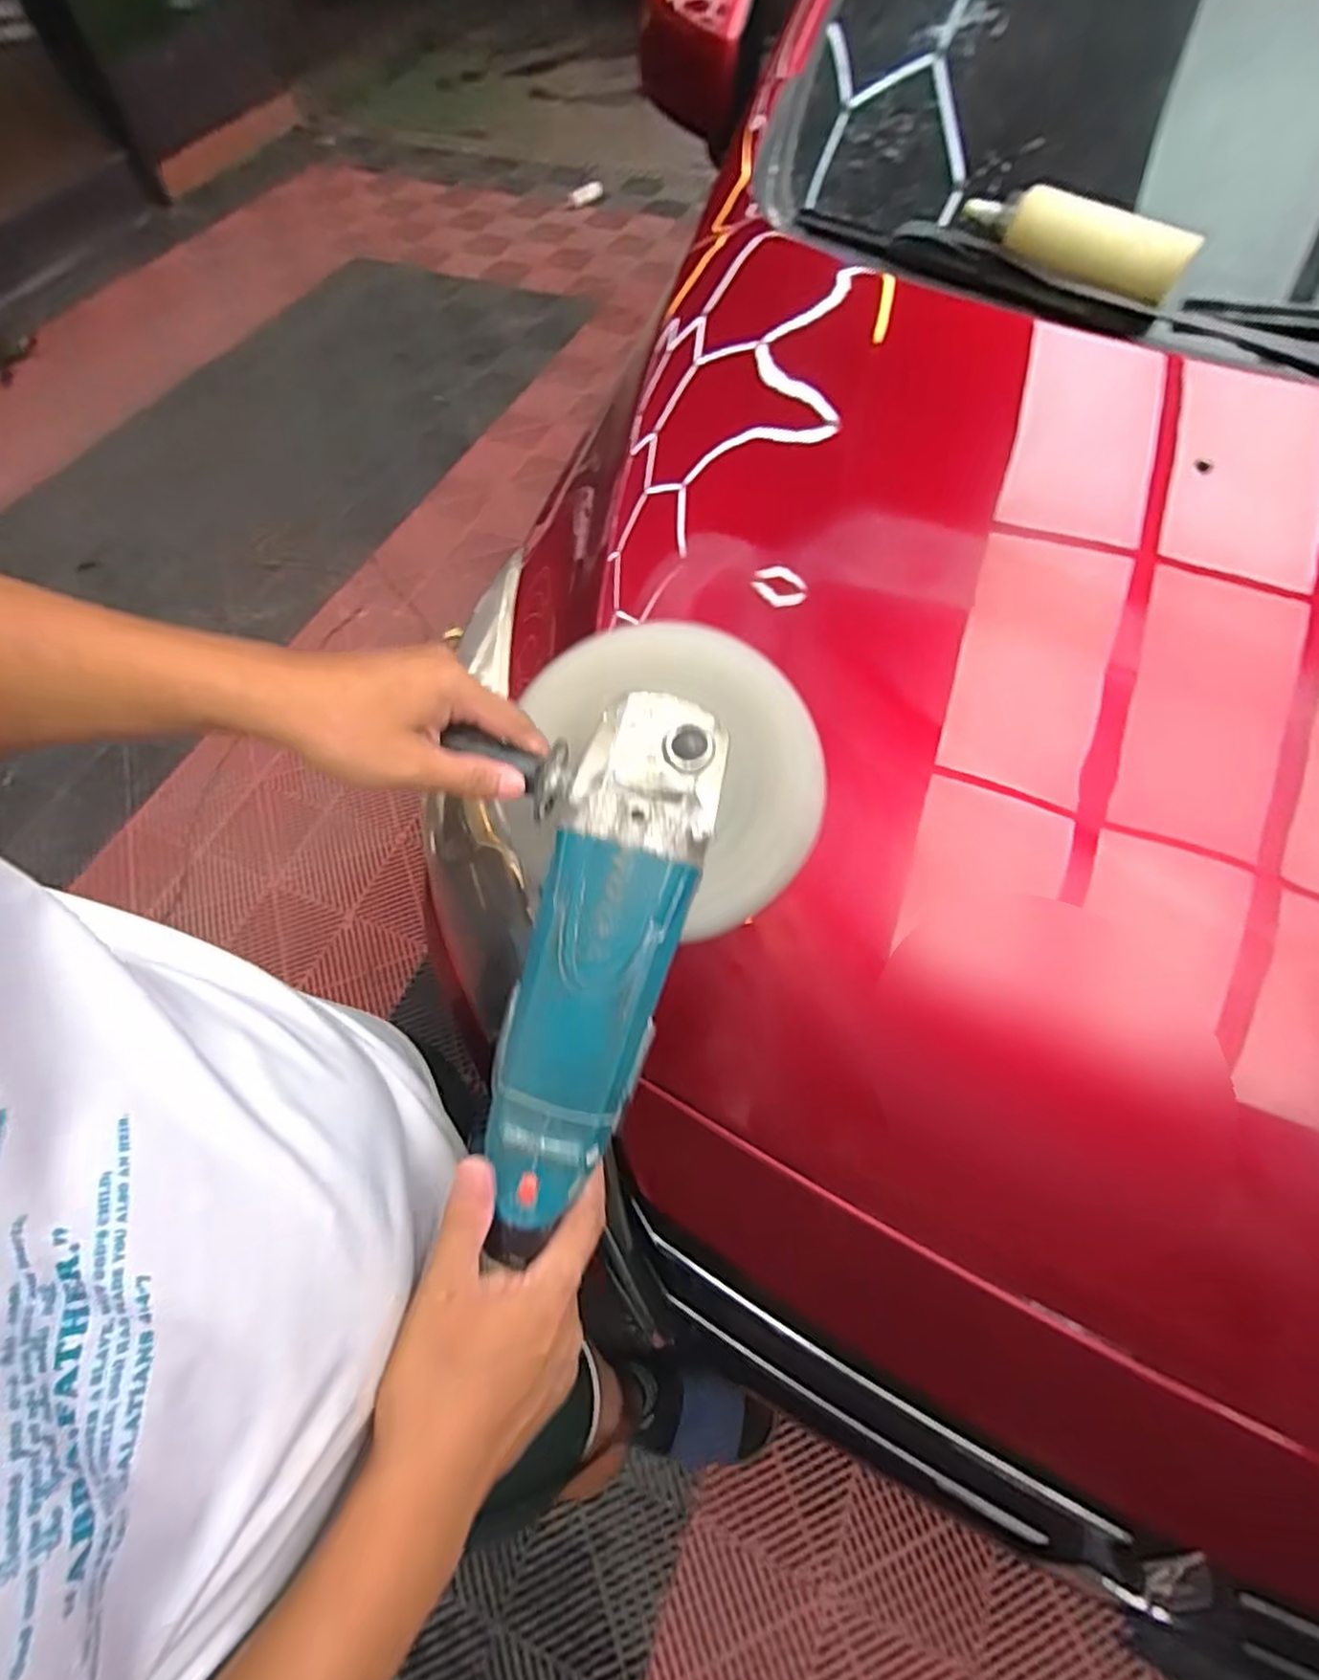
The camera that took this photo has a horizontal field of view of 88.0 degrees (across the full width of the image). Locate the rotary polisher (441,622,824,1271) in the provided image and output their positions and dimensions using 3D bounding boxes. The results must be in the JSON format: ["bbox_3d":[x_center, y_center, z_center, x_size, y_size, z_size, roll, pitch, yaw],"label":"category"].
[{"bbox_3d":[-0.023,0.025,0.426,0.203,0.130,0.383,16,85,5],"label":"rotary polisher"}]

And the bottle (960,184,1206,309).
[{"bbox_3d":[0.360,-0.527,0.598,0.194,0.046,0.049,40,69,20],"label":"bottle"}]

